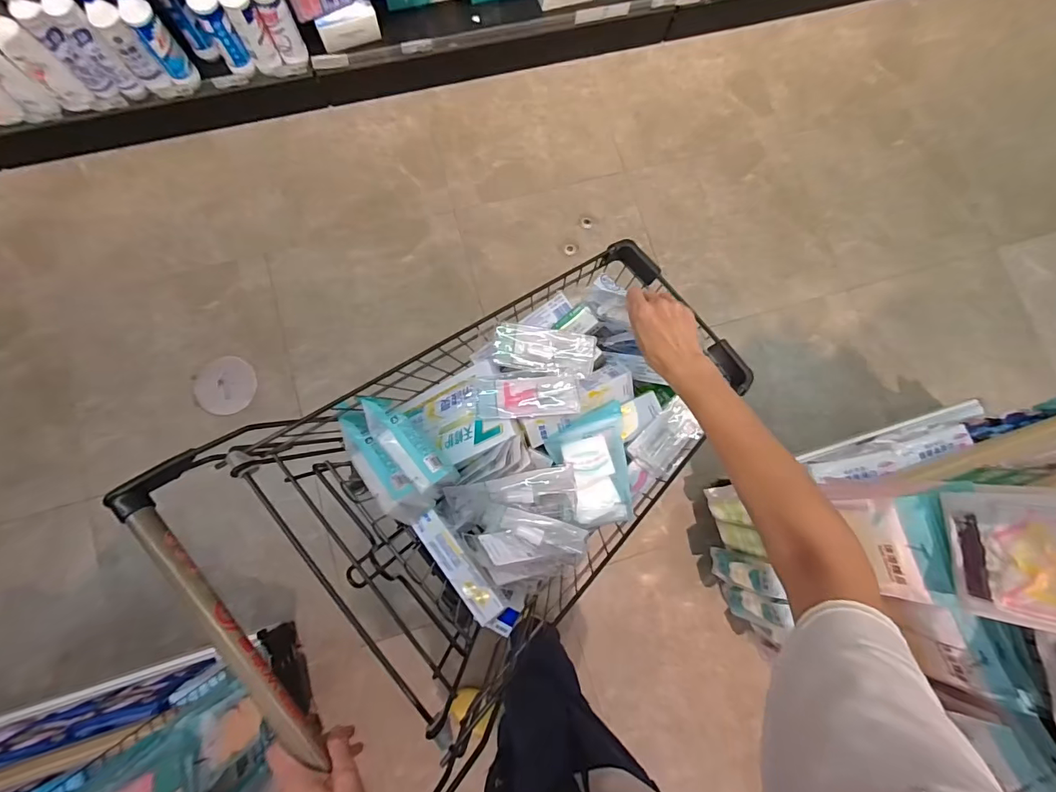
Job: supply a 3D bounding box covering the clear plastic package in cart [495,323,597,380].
[{"bbox_3d":[0.022,-0.068,0.681,0.149,0.032,0.063,9,82,12],"label":"clear plastic package in cart"}]

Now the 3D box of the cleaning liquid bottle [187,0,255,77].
[{"bbox_3d":[-0.752,-0.896,1.118,0.061,0.227,0.050,-28,84,-8],"label":"cleaning liquid bottle"}]

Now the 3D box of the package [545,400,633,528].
[{"bbox_3d":[0.105,0.110,0.697,0.117,0.040,0.163,-20,69,10],"label":"package"}]

